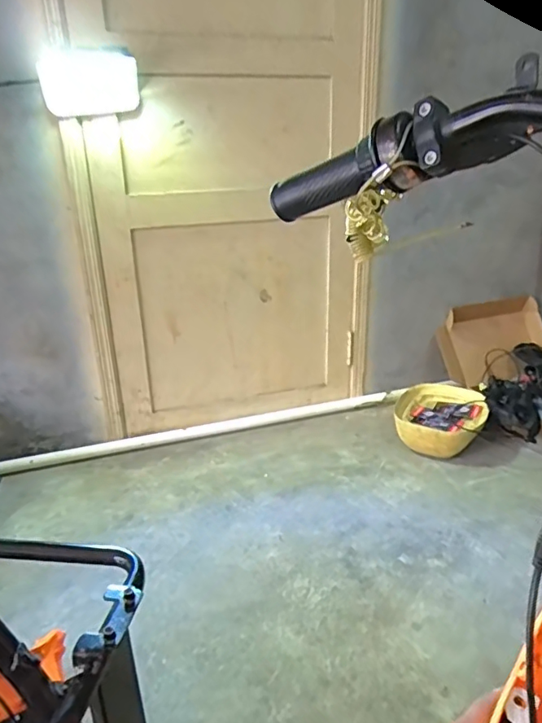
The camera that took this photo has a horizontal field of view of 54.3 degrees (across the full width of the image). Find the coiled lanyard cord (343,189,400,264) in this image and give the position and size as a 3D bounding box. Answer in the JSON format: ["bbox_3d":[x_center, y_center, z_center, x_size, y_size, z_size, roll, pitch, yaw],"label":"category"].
[{"bbox_3d":[0.094,-0.128,0.497,0.046,0.064,0.028,1,23,7],"label":"coiled lanyard cord"}]

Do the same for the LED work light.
[{"bbox_3d":[-0.451,-0.699,1.329,0.044,0.143,0.257,19,32,40],"label":"LED work light"}]

